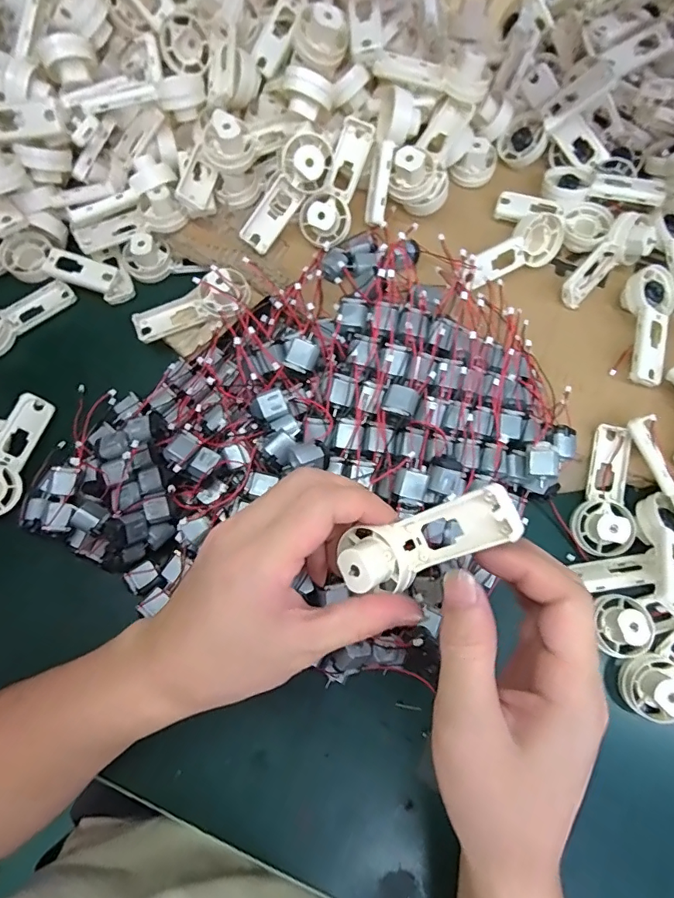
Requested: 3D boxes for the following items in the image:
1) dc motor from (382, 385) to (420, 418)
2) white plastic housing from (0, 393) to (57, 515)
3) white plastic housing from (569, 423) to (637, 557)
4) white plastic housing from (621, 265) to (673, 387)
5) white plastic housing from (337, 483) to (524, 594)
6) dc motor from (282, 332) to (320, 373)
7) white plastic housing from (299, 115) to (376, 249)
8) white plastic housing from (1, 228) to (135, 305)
[{"bbox_3d":[0.039,-0.027,0.291,0.020,0.018,0.019,20,73,6],"label":"dc motor"},{"bbox_3d":[-0.243,0.004,0.348,0.023,0.038,0.093,0,63,39],"label":"white plastic housing"},{"bbox_3d":[0.197,0.031,0.341,0.038,0.021,0.090,19,73,6],"label":"white plastic housing"},{"bbox_3d":[0.242,-0.096,0.365,0.043,0.030,0.096,12,72,3],"label":"white plastic housing"},{"bbox_3d":[0.041,0.042,0.216,0.084,0.022,0.031,-28,71,27],"label":"white plastic housing"},{"bbox_3d":[-0.022,-0.059,0.302,0.019,0.011,0.021,24,91,-1],"label":"dc motor"},{"bbox_3d":[0.002,-0.207,0.368,0.037,0.025,0.091,25,94,7],"label":"white plastic housing"},{"bbox_3d":[-0.222,-0.148,0.391,0.100,0.027,0.041,22,73,6],"label":"white plastic housing"}]

